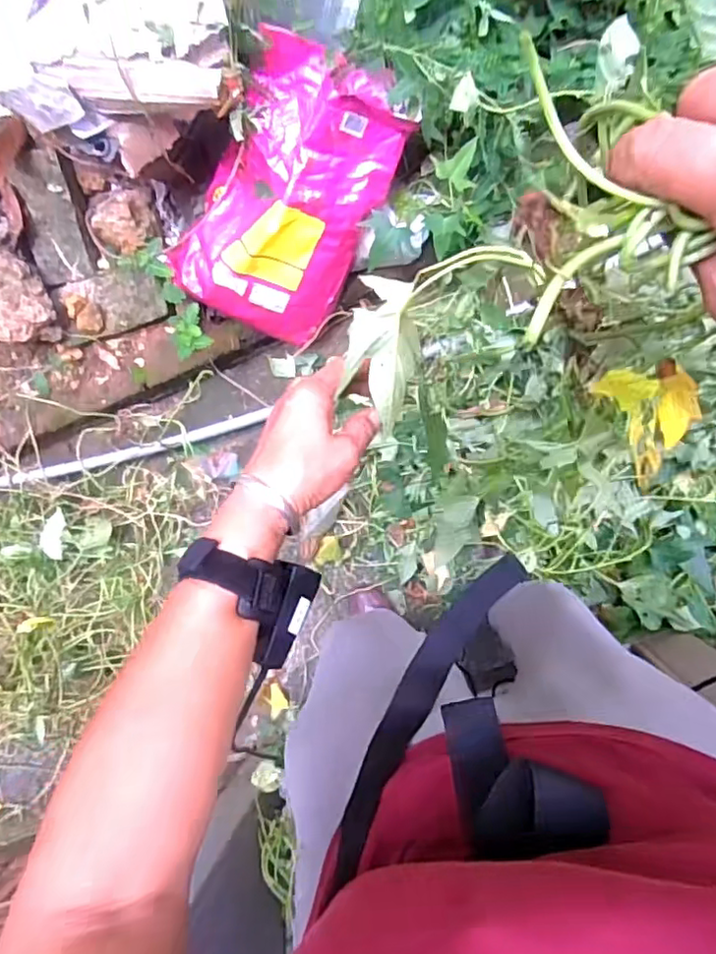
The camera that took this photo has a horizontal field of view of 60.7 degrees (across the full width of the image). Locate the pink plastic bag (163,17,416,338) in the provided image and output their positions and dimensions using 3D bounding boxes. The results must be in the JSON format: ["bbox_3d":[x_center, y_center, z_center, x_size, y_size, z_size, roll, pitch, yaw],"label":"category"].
[{"bbox_3d":[-0.129,-0.460,1.036,0.291,0.146,0.453,30,116,-3],"label":"pink plastic bag"}]

